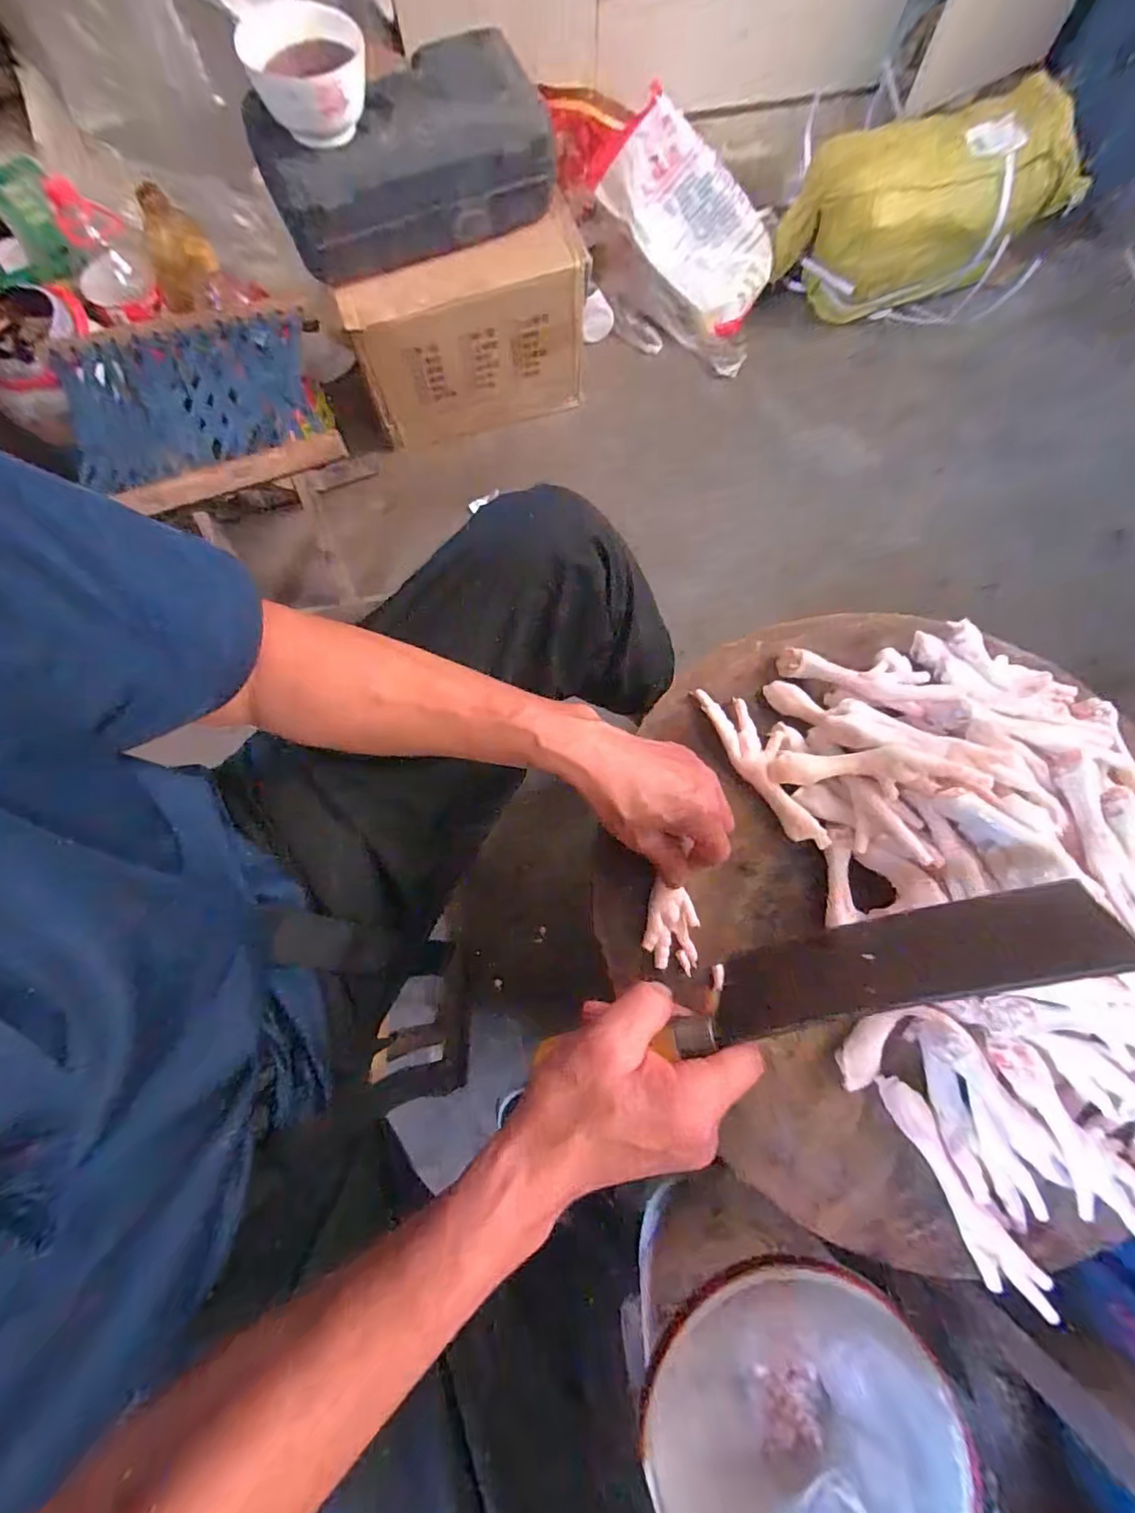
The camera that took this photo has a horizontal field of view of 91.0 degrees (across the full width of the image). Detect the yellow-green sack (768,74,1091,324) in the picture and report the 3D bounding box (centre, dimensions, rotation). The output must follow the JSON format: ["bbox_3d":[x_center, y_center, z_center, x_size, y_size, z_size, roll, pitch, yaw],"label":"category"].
[{"bbox_3d":[0.571,-0.865,0.882,0.412,0.186,0.158,-9,75,-2],"label":"yellow-green sack"}]

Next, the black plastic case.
[{"bbox_3d":[-0.191,-0.722,0.681,0.333,0.120,0.139,-25,76,-6],"label":"black plastic case"}]

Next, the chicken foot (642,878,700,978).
[{"bbox_3d":[0.075,0.126,0.407,0.038,0.019,0.059,2,75,1],"label":"chicken foot"}]

